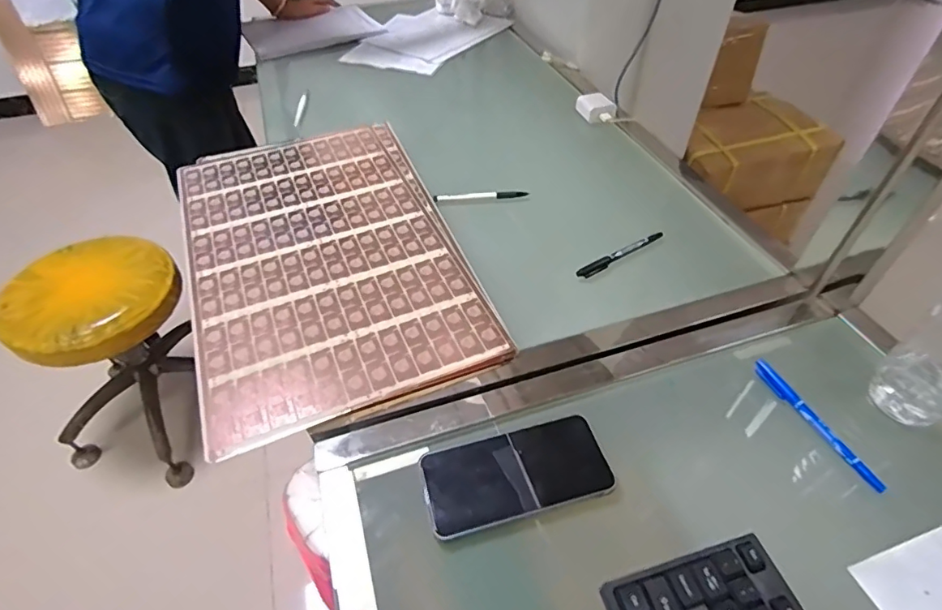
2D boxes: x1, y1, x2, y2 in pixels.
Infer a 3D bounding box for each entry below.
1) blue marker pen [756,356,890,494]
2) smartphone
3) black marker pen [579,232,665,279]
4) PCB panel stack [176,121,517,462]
[{"bbox_3d":[0.316,0.107,0.464,0.015,0.012,0.139,-19,49,-15],"label":"blue marker pen"},{"bbox_3d":[0.038,0.144,0.431,0.155,0.016,0.074,-11,47,-8],"label":"smartphone"},{"bbox_3d":[0.187,-0.063,0.625,0.139,0.016,0.011,-24,51,-19],"label":"black marker pen"},{"bbox_3d":[-0.189,-0.076,0.643,0.310,0.024,0.514,-19,49,-15],"label":"PCB panel stack"}]

